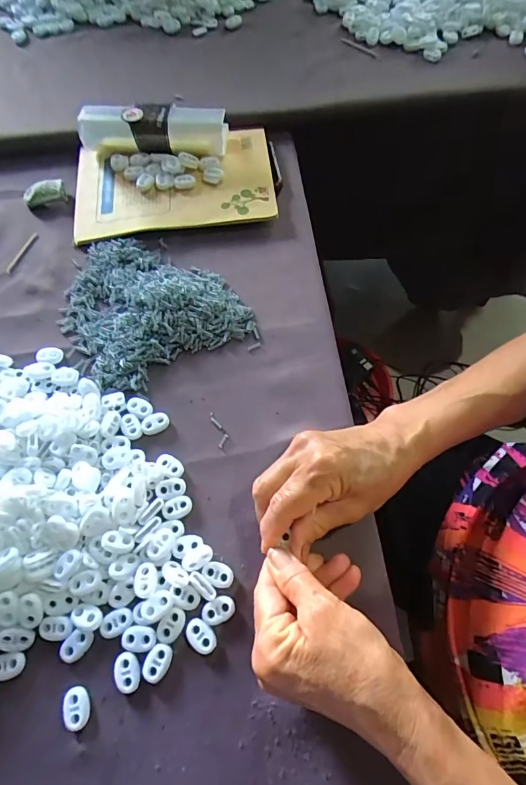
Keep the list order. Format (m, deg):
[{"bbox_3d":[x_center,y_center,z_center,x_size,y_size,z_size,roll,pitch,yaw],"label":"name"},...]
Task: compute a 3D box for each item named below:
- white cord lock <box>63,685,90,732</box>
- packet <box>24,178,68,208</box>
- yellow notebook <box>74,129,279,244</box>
[{"bbox_3d":[-0.117,0.198,0.266,0.014,0.006,0.023,-21,66,-6],"label":"white cord lock"},{"bbox_3d":[-0.231,-0.210,0.446,0.042,0.015,0.026,-12,65,-2],"label":"packet"},{"bbox_3d":[-0.094,-0.220,0.448,0.205,0.013,0.126,-8,65,0],"label":"yellow notebook"}]

